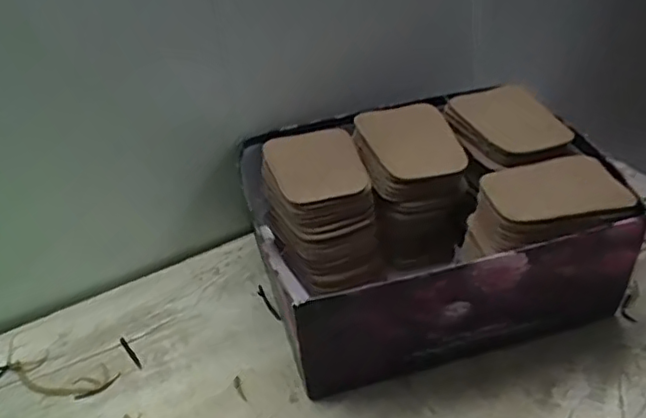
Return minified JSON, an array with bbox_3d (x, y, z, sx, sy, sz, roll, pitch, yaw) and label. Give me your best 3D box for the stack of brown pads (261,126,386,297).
[{"bbox_3d":[-0.002,0.002,0.613,0.094,0.110,0.134,-13,38,-12],"label":"stack of brown pads"}]

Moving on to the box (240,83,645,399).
[{"bbox_3d":[0.101,0.014,0.595,0.317,0.136,0.266,-12,38,-11],"label":"box"}]

